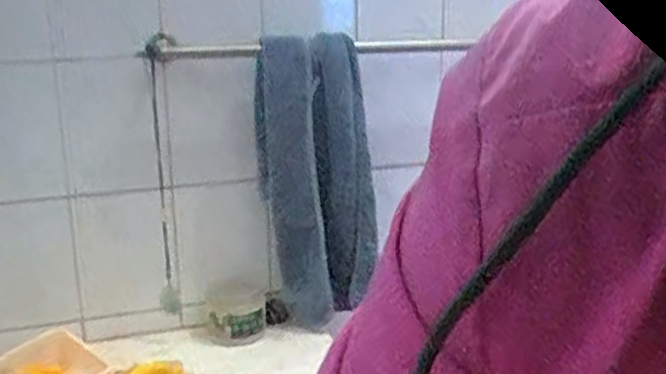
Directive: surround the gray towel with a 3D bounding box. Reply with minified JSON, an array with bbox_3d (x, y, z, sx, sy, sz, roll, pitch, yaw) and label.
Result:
[{"bbox_3d":[-0.023,-0.008,1.078,0.172,0.415,0.080,1,16,4],"label":"gray towel"}]

